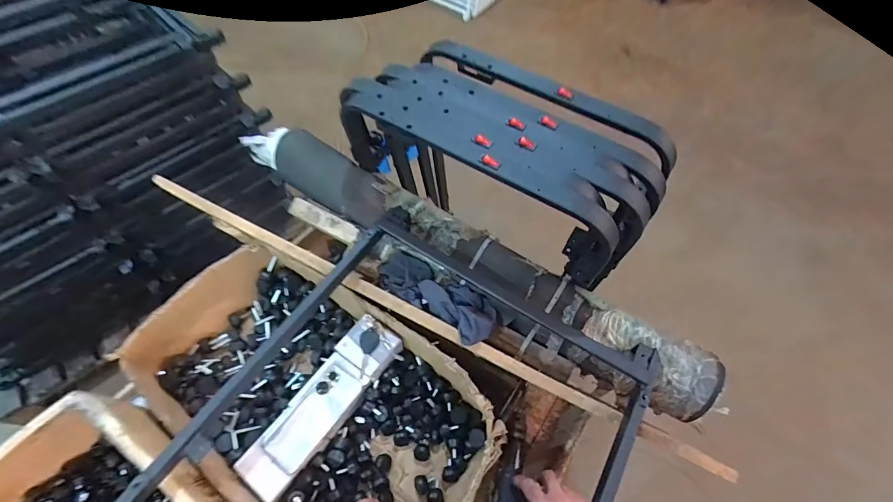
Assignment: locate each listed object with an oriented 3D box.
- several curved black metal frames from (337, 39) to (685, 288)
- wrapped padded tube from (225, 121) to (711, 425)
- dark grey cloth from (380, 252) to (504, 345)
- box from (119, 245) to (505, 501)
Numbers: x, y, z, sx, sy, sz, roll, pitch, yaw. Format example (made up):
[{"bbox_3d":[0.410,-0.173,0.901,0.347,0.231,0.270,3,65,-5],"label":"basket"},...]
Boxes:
[{"bbox_3d":[0.085,-0.158,0.672,0.511,0.201,0.222,30,62,15],"label":"several curved black metal frames"},{"bbox_3d":[-0.007,-0.010,0.718,0.959,0.089,0.134,31,62,16],"label":"wrapped padded tube"},{"bbox_3d":[-0.019,0.074,0.667,0.228,0.066,0.088,36,64,18],"label":"dark grey cloth"},{"bbox_3d":[-0.223,0.242,0.655,0.583,0.134,0.330,32,62,16],"label":"box"}]

